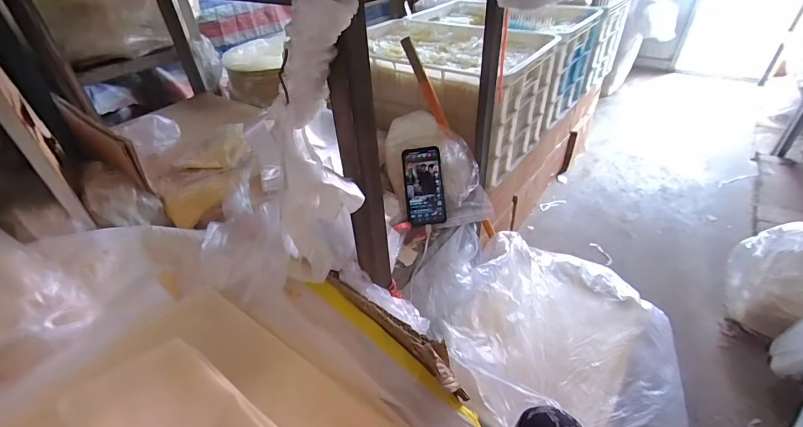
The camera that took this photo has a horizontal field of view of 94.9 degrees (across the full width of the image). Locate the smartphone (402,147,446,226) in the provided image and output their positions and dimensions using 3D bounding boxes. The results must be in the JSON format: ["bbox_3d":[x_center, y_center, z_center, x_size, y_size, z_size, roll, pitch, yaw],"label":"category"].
[{"bbox_3d":[0.045,-0.056,0.722,0.073,0.016,0.154,-5,80,-4],"label":"smartphone"}]

